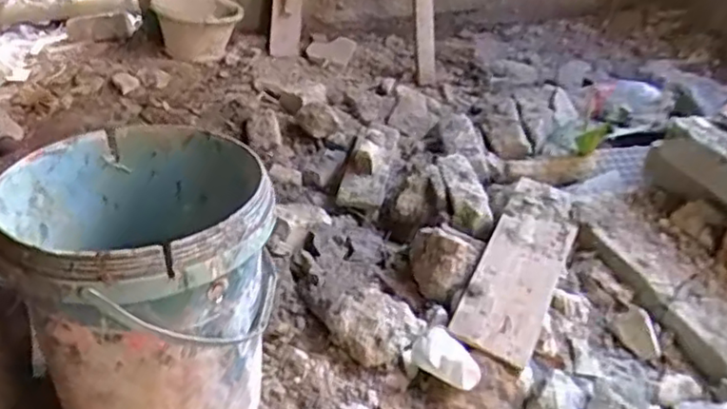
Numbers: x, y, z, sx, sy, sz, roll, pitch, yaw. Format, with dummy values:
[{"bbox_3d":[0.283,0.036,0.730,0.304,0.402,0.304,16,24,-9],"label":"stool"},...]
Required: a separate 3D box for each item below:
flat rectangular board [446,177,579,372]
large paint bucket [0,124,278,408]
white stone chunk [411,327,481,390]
[{"bbox_3d":[0.273,0.099,1.102,0.132,0.031,0.379,26,54,12],"label":"flat rectangular board"},{"bbox_3d":[-0.263,0.121,0.840,0.287,0.361,0.323,-15,34,-19],"label":"large paint bucket"},{"bbox_3d":[0.125,0.237,0.964,0.061,0.060,0.109,-27,40,-33],"label":"white stone chunk"}]

